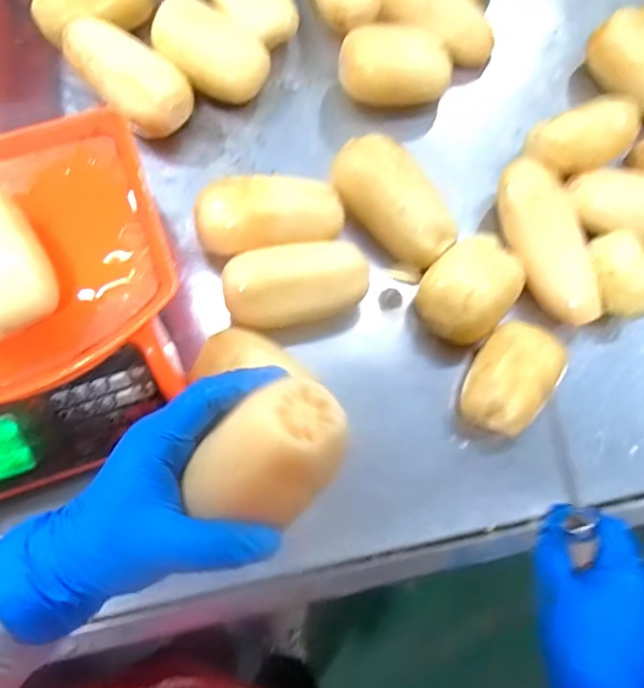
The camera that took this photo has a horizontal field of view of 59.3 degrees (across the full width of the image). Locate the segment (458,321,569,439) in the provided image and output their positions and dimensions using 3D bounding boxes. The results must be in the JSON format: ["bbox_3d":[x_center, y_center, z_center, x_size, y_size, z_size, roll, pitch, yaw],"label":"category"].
[{"bbox_3d":[0.177,0.038,0.538,0.079,0.070,0.099,34,76,7],"label":"segment"}]

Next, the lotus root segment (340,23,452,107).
[{"bbox_3d":[0.082,-0.311,0.638,0.126,0.070,0.069,0,74,-2],"label":"lotus root segment"}]

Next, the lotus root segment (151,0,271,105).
[{"bbox_3d":[-0.126,-0.325,0.631,0.129,0.067,0.087,35,76,7],"label":"lotus root segment"}]

